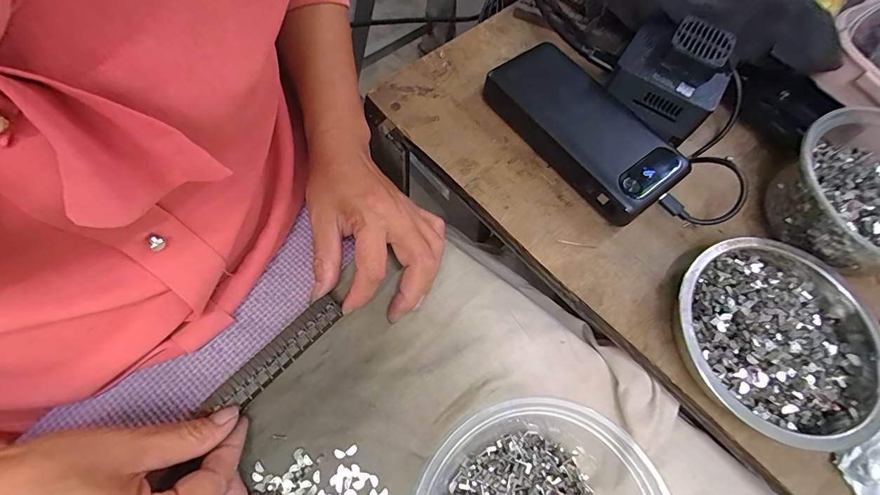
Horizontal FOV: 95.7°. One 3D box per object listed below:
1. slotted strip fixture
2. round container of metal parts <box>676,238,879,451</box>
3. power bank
[{"bbox_3d":[-0.106,0.070,0.255,0.022,0.004,0.098,43,70,14],"label":"slotted strip fixture"},{"bbox_3d":[0.207,0.057,0.245,0.120,0.033,0.125,2,67,-4],"label":"round container of metal parts"},{"bbox_3d":[0.109,-0.093,0.307,0.072,0.026,0.154,-34,73,-17],"label":"power bank"}]

